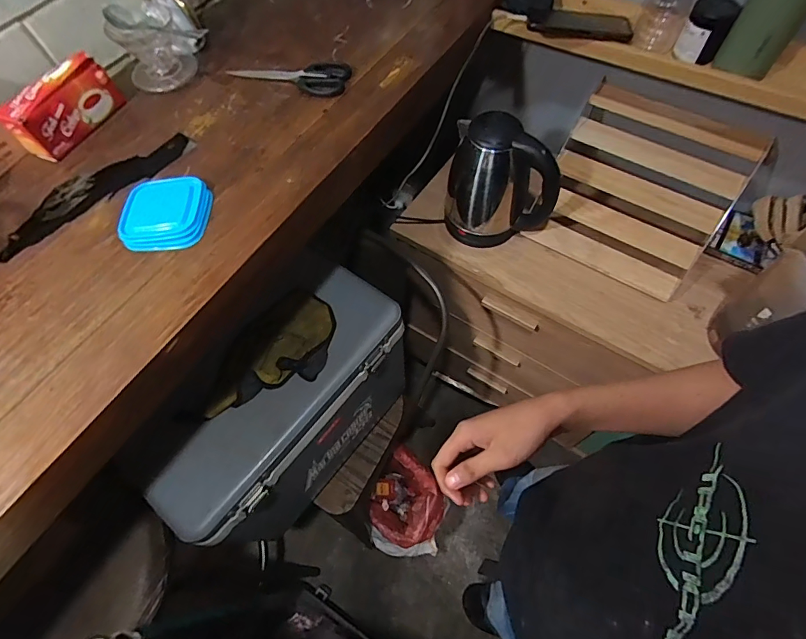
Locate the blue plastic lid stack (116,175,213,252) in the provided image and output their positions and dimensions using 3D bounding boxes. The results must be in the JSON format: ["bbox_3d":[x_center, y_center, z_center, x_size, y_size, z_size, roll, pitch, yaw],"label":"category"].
[{"bbox_3d":[-0.293,-0.134,0.530,0.102,0.019,0.109,-6,61,1],"label":"blue plastic lid stack"}]

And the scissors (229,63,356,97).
[{"bbox_3d":[-0.178,-0.377,0.660,0.200,0.011,0.070,13,63,11],"label":"scissors"}]

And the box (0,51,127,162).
[{"bbox_3d":[-0.461,-0.290,0.589,0.045,0.077,0.142,26,66,17],"label":"box"}]

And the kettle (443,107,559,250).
[{"bbox_3d":[0.177,-0.272,0.821,0.176,0.233,0.146,2,61,5],"label":"kettle"}]

